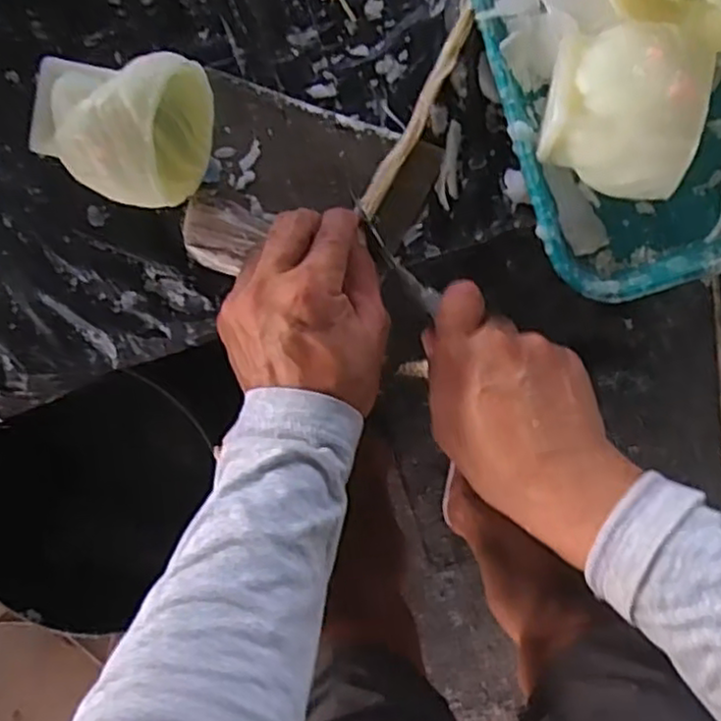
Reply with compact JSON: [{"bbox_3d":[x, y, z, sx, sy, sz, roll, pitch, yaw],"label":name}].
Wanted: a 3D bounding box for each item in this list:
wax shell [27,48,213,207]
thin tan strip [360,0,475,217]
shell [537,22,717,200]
[{"bbox_3d":[-0.127,-0.126,0.381,0.085,0.074,0.074,12,100,-2],"label":"wax shell"},{"bbox_3d":[0.033,-0.141,0.399,0.011,0.009,0.126,27,104,-5],"label":"thin tan strip"},{"bbox_3d":[0.136,-0.130,0.363,0.073,0.048,0.086,6,100,-1],"label":"shell"}]

